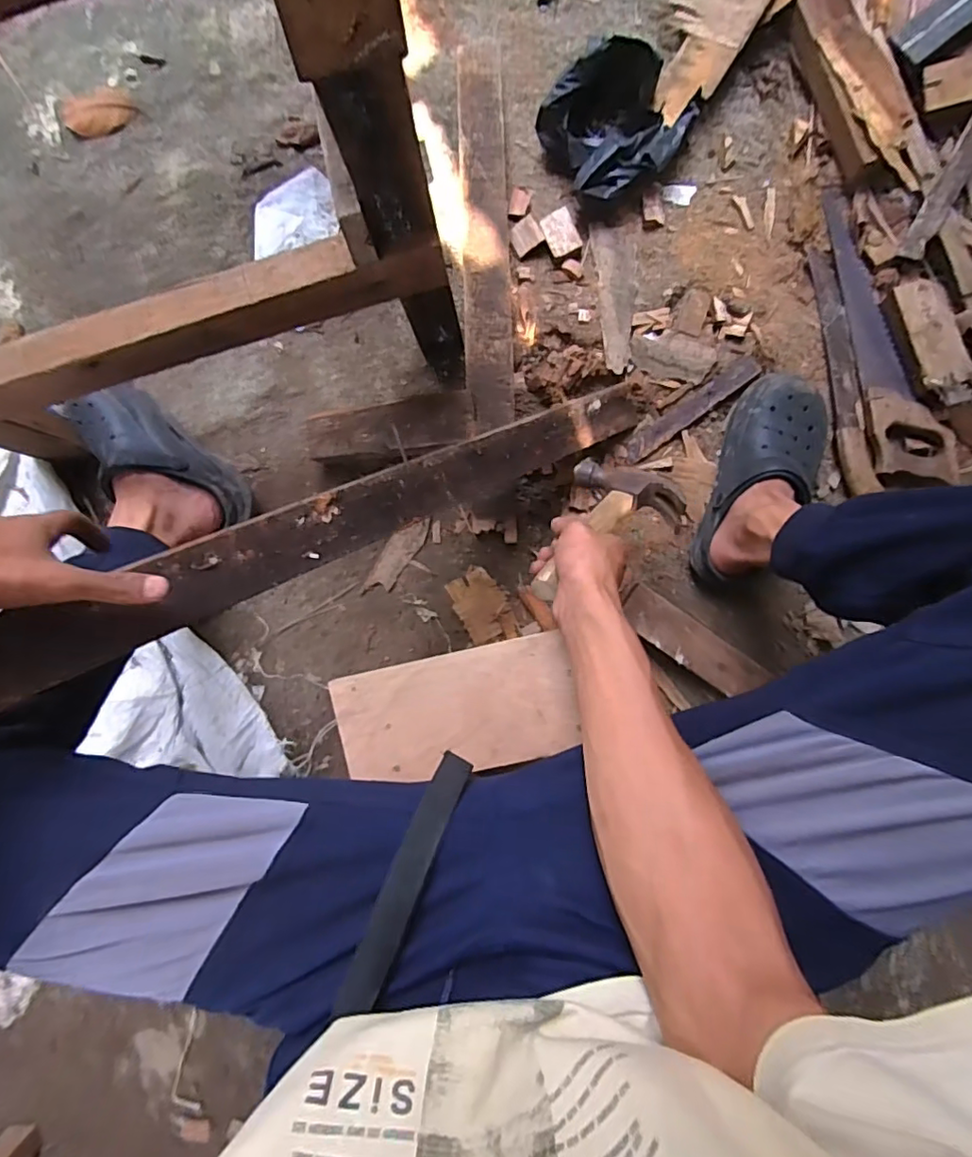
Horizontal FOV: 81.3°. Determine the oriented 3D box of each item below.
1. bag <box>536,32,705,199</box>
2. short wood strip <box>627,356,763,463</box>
[{"bbox_3d":[0.177,-0.577,0.716,0.185,0.096,0.146,-31,88,3],"label":"bag"},{"bbox_3d":[0.278,-0.226,0.760,0.201,0.010,0.037,-37,69,6],"label":"short wood strip"}]

